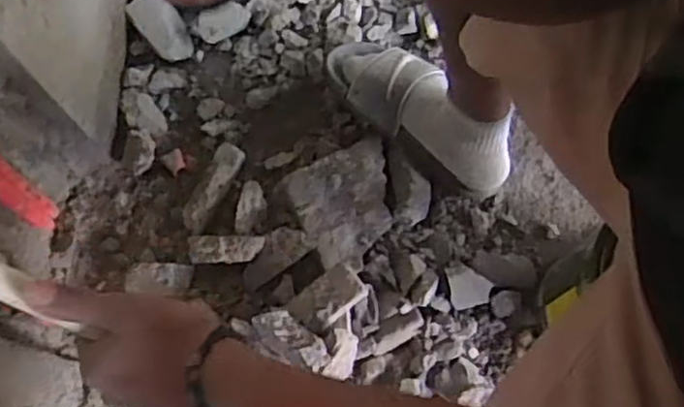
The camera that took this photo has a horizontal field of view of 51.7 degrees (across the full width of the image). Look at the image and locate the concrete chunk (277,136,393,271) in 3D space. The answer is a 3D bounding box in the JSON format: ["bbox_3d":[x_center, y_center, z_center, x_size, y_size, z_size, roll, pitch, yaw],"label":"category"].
[{"bbox_3d":[0.009,0.001,0.847,0.126,0.019,0.137,-23,71,-6],"label":"concrete chunk"}]

